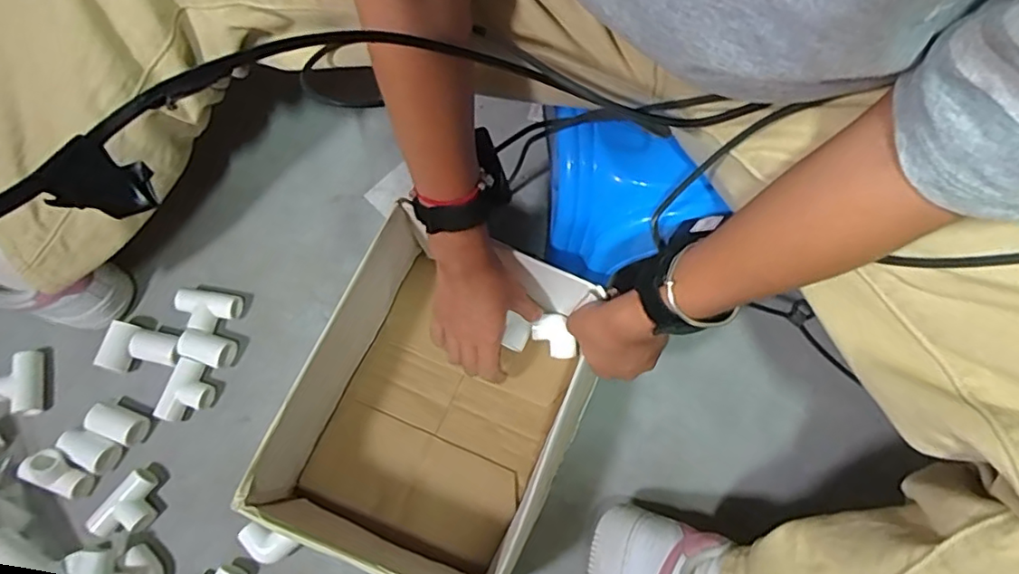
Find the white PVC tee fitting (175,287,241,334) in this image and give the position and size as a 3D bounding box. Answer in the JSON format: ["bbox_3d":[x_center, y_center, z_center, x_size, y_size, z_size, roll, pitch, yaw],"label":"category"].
[{"bbox_3d":[-0.317,0.027,0.616,0.062,0.026,0.041,6,72,3],"label":"white PVC tee fitting"}]

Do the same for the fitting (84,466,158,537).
[{"bbox_3d":[-0.360,0.211,0.554,0.038,0.023,0.069,33,75,10],"label":"fitting"}]

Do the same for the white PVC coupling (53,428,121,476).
[{"bbox_3d":[-0.410,0.161,0.569,0.050,0.025,0.031,19,73,6],"label":"white PVC coupling"}]

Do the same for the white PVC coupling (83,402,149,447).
[{"bbox_3d":[-0.389,0.136,0.579,0.050,0.033,0.031,16,73,6],"label":"white PVC coupling"}]

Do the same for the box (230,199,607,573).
[{"bbox_3d":[-0.062,0.104,0.537,0.212,0.121,0.283,23,74,8],"label":"box"}]

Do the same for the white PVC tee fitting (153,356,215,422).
[{"bbox_3d":[-0.324,0.107,0.593,0.039,0.026,0.062,16,73,6],"label":"white PVC tee fitting"}]

